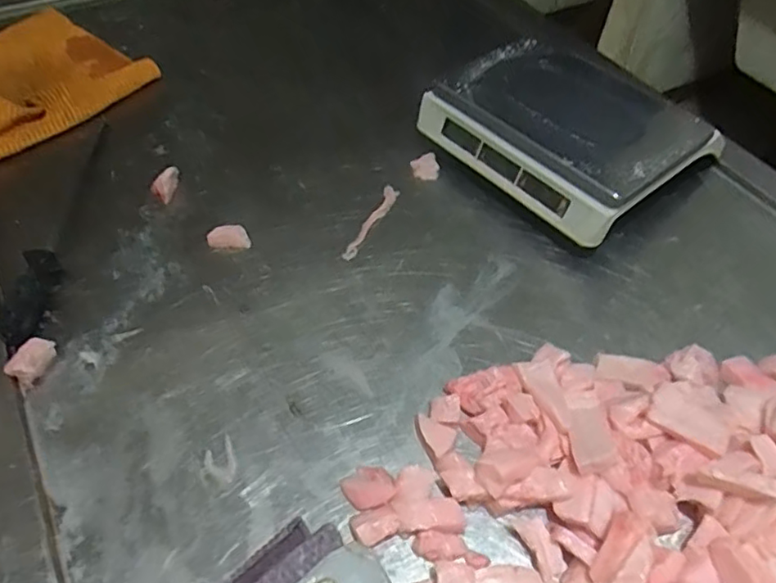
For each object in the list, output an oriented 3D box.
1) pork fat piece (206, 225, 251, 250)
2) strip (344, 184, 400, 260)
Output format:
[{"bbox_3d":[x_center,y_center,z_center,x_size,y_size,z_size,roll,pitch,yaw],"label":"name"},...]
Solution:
[{"bbox_3d":[-0.207,-0.069,0.767,0.055,0.018,0.026,-2,52,-2],"label":"pork fat piece"},{"bbox_3d":[-0.022,-0.093,0.795,0.018,0.006,0.143,20,55,14],"label":"strip"}]

